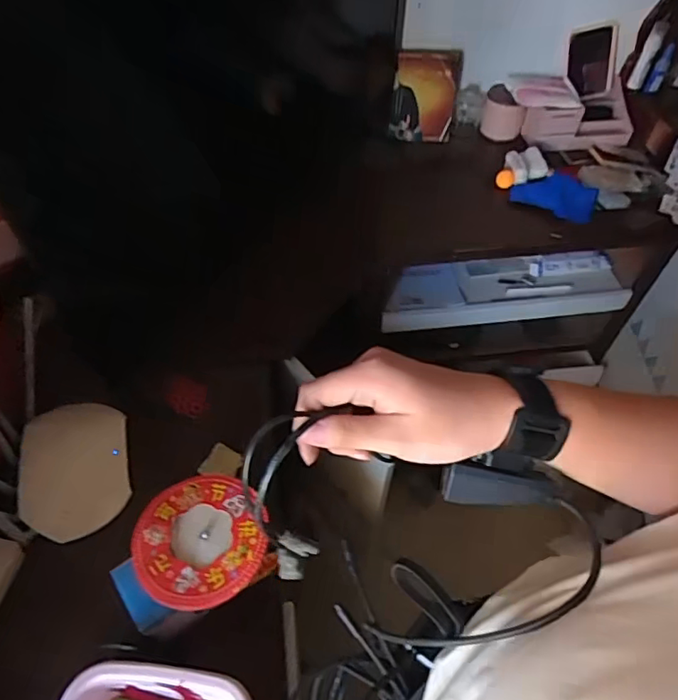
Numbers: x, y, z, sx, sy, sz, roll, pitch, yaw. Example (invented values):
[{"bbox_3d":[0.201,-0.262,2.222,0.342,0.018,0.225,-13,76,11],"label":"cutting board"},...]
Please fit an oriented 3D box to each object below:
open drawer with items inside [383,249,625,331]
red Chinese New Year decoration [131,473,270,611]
[{"bbox_3d":[0.402,-0.155,1.321,0.604,0.103,0.139,-7,54,-4],"label":"open drawer with items inside"},{"bbox_3d":[-0.162,0.219,0.629,0.146,0.018,0.151,1,53,1],"label":"red Chinese New Year decoration"}]

